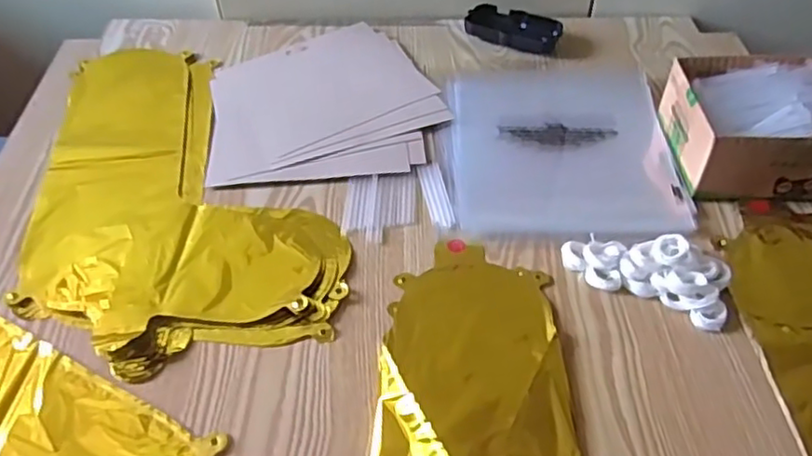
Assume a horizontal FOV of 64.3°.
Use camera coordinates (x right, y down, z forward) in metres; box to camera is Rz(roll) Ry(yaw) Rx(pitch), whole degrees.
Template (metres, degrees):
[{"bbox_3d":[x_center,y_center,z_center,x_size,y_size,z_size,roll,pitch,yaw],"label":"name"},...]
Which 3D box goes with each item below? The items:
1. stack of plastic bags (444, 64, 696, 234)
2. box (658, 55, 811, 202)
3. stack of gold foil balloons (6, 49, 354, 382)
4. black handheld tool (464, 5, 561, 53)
[{"bbox_3d":[0.148,-0.088,0.626,0.203,0.012,0.243,0,48,1],"label":"stack of plastic bags"},{"bbox_3d":[0.338,-0.093,0.579,0.182,0.070,0.128,1,48,1],"label":"box"},{"bbox_3d":[-0.211,-0.054,0.604,0.251,0.012,0.411,-11,49,-9],"label":"stack of gold foil balloons"},{"bbox_3d":[0.122,-0.230,0.747,0.107,0.025,0.052,20,51,18],"label":"black handheld tool"}]

